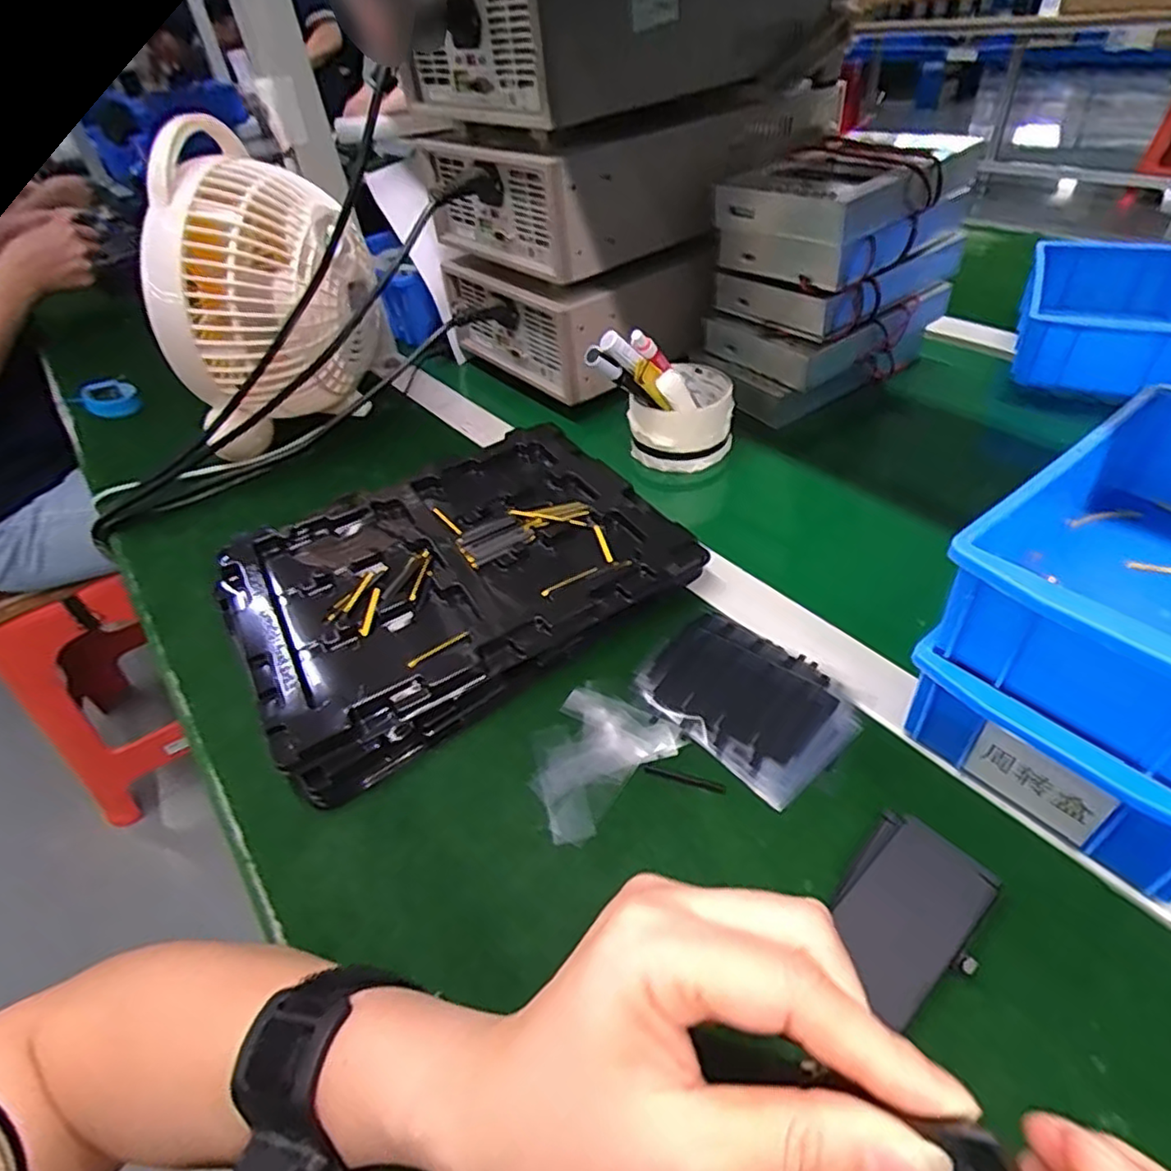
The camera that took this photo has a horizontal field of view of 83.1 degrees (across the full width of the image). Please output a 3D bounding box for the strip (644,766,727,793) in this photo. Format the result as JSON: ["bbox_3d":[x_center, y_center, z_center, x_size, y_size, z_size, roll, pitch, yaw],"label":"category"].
[{"bbox_3d":[0.051,0.099,0.340,0.042,0.004,0.005,8,46,17],"label":"strip"}]

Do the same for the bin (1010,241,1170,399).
[{"bbox_3d":[0.467,-0.244,0.592,0.128,0.057,0.186,16,48,24],"label":"bin"}]

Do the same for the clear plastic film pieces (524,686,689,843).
[{"bbox_3d":[0.002,0.090,0.354,0.083,0.005,0.063,-36,50,-27],"label":"clear plastic film pieces"}]

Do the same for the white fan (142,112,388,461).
[{"bbox_3d":[-0.257,-0.245,0.532,0.175,0.195,0.159,-25,46,-17],"label":"white fan"}]

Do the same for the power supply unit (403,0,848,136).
[{"bbox_3d":[0.034,-0.468,0.543,0.319,0.098,0.204,-33,48,-24],"label":"power supply unit"}]

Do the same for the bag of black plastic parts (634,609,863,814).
[{"bbox_3d":[0.088,0.061,0.368,0.111,0.011,0.082,31,56,34],"label":"bag of black plastic parts"}]

